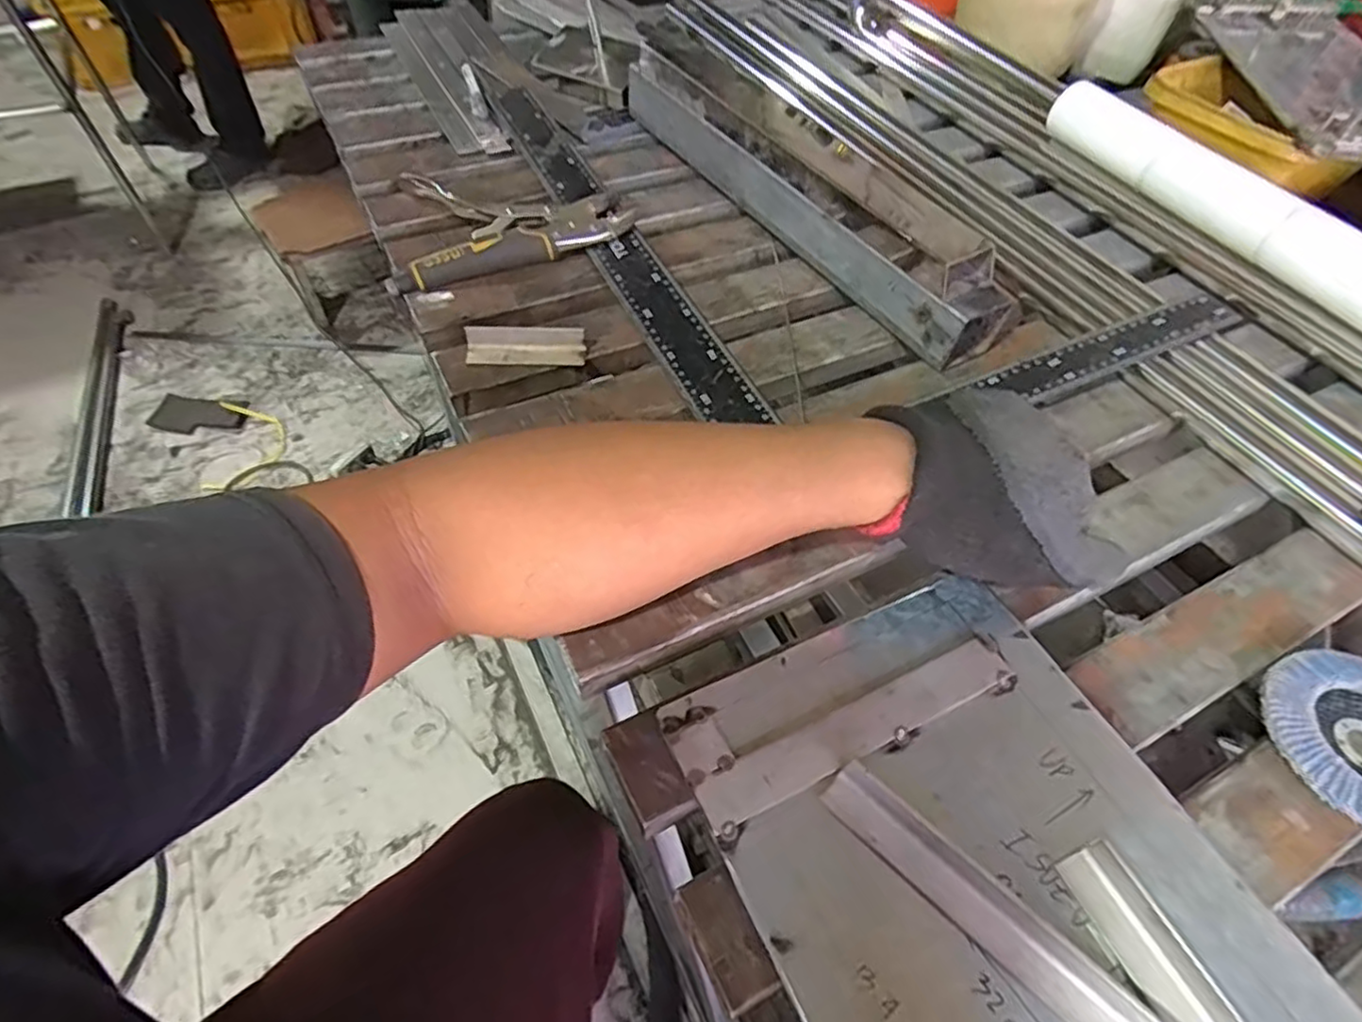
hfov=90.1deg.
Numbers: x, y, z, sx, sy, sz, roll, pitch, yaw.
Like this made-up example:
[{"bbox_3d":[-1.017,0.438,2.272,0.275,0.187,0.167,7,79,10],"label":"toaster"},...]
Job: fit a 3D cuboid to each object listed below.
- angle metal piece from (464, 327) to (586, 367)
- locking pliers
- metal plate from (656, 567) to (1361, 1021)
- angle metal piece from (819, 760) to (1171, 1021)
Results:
[{"bbox_3d":[-0.111,-0.118,0.488,0.081,0.017,0.026,-4,53,-6],"label":"angle metal piece"},{"bbox_3d":[-0.152,-0.254,0.585,0.200,0.024,0.144,-15,55,-14],"label":"locking pliers"},{"bbox_3d":[0.163,0.200,0.257,0.199,0.012,0.376,-20,56,-18],"label":"metal plate"},{"bbox_3d":[0.126,0.162,0.280,0.148,0.016,0.027,38,60,23],"label":"angle metal piece"}]

